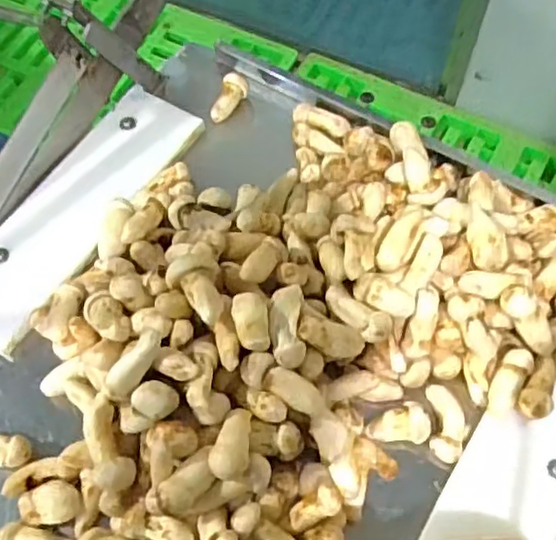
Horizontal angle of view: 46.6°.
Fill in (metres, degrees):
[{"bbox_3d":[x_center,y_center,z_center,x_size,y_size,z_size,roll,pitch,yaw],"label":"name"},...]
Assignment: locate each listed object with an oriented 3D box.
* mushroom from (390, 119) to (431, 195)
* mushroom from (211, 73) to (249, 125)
[{"bbox_3d":[0.131,-0.116,0.633,0.026,0.027,0.093,-5,49,-1],"label":"mushroom"},{"bbox_3d":[-0.055,-0.192,0.724,0.026,0.021,0.059,31,89,17],"label":"mushroom"}]

